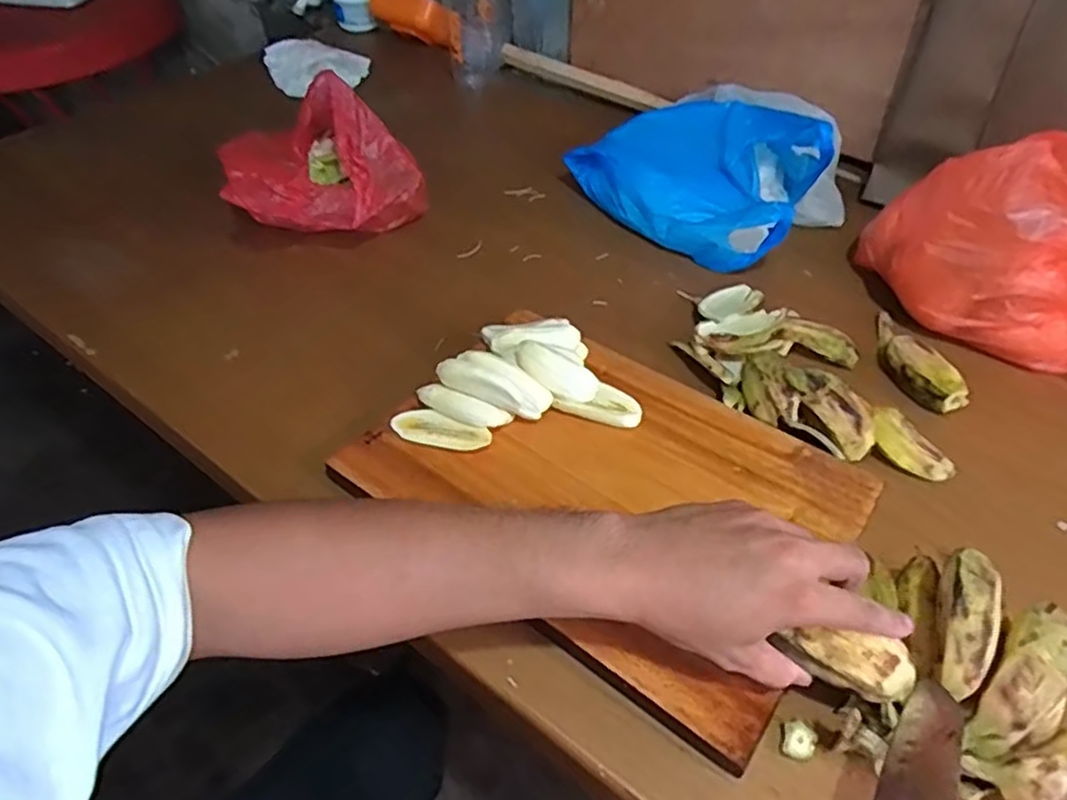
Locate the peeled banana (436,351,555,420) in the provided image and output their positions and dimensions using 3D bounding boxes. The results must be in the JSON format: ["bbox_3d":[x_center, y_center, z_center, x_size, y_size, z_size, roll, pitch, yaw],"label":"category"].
[{"bbox_3d":[-0.030,-0.015,0.572,0.093,0.023,0.033,21,46,-7],"label":"peeled banana"}]

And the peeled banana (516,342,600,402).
[{"bbox_3d":[0.019,-0.024,0.588,0.075,0.020,0.028,30,51,9],"label":"peeled banana"}]

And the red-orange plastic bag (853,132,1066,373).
[{"bbox_3d":[0.453,-0.125,0.616,0.280,0.208,0.145,20,49,18],"label":"red-orange plastic bag"}]

